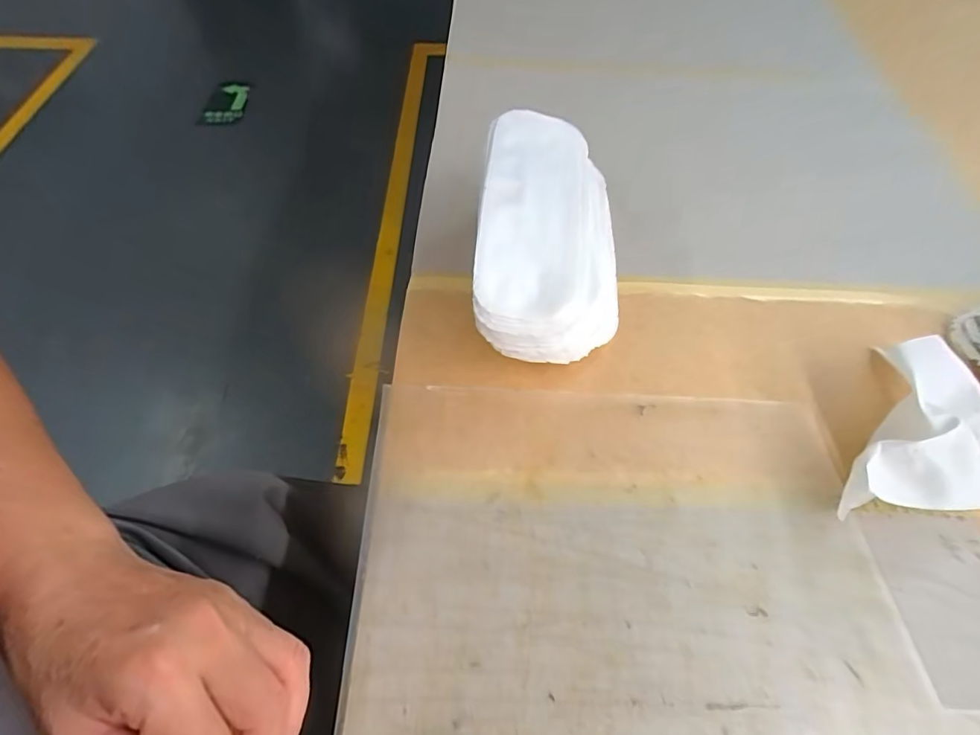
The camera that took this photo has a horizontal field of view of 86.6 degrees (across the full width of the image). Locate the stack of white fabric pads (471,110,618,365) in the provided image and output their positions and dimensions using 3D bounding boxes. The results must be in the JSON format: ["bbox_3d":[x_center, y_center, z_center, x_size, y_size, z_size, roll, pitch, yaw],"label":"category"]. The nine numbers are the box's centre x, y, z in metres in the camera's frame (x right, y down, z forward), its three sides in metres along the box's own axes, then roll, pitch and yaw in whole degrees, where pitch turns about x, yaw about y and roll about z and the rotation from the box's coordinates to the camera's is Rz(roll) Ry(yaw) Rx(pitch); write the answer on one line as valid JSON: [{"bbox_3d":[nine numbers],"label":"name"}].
[{"bbox_3d":[0.044,-0.094,0.382,0.102,0.082,0.199,3,56,1],"label":"stack of white fabric pads"}]

